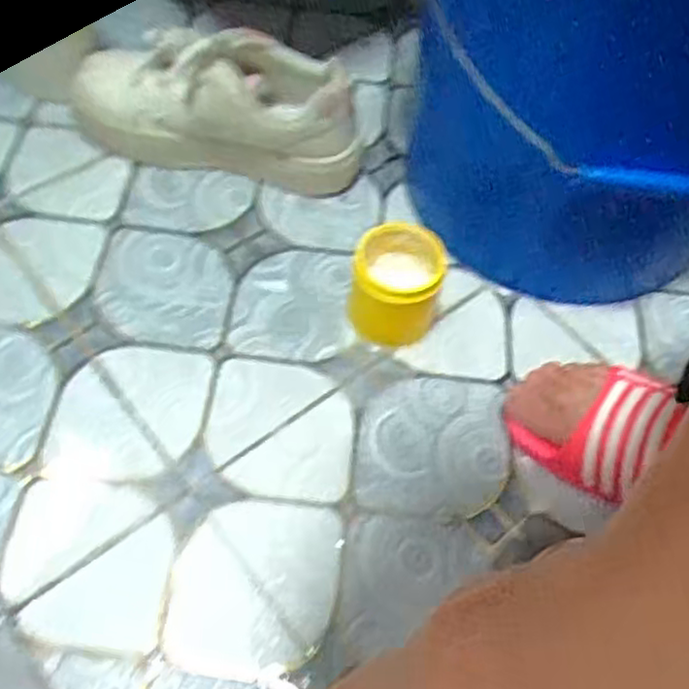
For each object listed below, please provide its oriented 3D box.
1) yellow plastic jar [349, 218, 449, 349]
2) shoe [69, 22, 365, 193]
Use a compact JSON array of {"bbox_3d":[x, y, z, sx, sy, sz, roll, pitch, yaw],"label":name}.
[{"bbox_3d":[0.041,-0.046,0.521,0.058,0.075,0.071,12,58,4],"label":"yellow plastic jar"},{"bbox_3d":[-0.113,-0.202,0.582,0.245,0.116,0.071,11,58,3],"label":"shoe"}]

